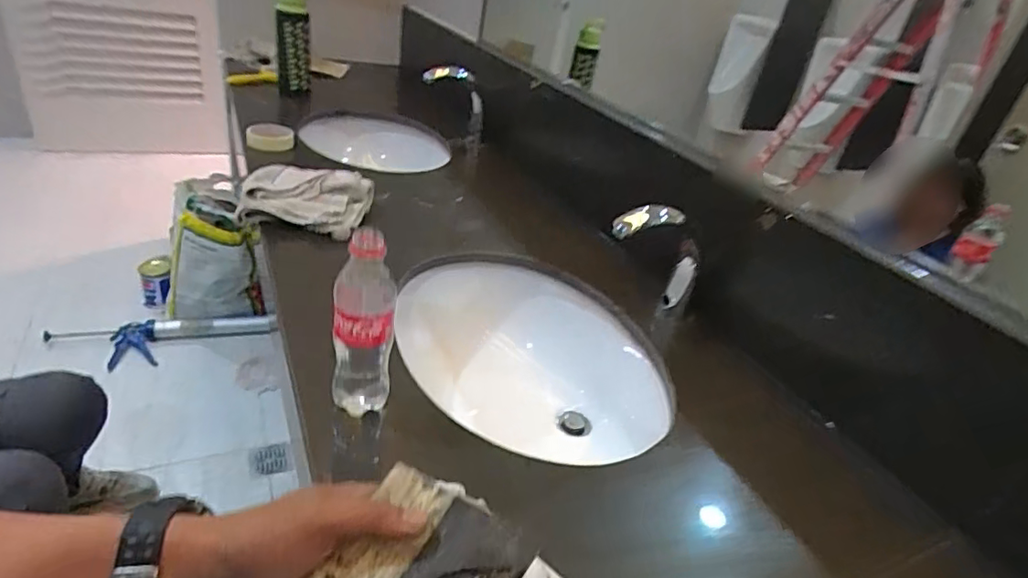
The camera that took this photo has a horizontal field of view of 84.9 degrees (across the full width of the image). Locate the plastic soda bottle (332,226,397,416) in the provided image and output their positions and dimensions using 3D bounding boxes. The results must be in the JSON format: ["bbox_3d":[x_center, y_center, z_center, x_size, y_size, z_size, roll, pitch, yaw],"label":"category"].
[{"bbox_3d":[-0.143,0.042,0.530,0.057,0.206,0.049,1,32,-16],"label":"plastic soda bottle"}]

